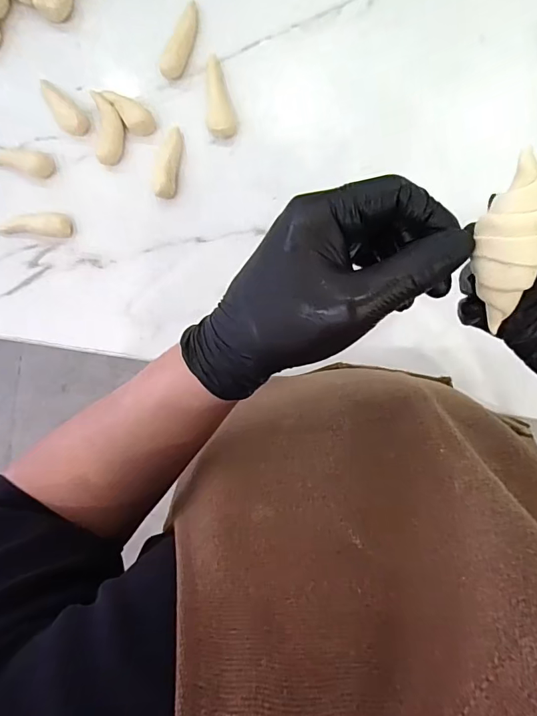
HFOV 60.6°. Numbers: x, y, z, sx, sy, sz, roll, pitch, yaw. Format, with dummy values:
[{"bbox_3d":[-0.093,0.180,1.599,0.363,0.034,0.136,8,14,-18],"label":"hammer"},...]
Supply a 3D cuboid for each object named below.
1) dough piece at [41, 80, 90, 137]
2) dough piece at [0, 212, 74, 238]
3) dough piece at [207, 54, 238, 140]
[{"bbox_3d":[-0.244,-0.293,0.541,0.085,0.019,0.030,42,95,4],"label":"dough piece"},{"bbox_3d":[-0.283,-0.161,0.546,0.102,0.026,0.031,8,91,6],"label":"dough piece"},{"bbox_3d":[-0.059,-0.298,0.524,0.032,0.019,0.091,-12,89,6],"label":"dough piece"}]

